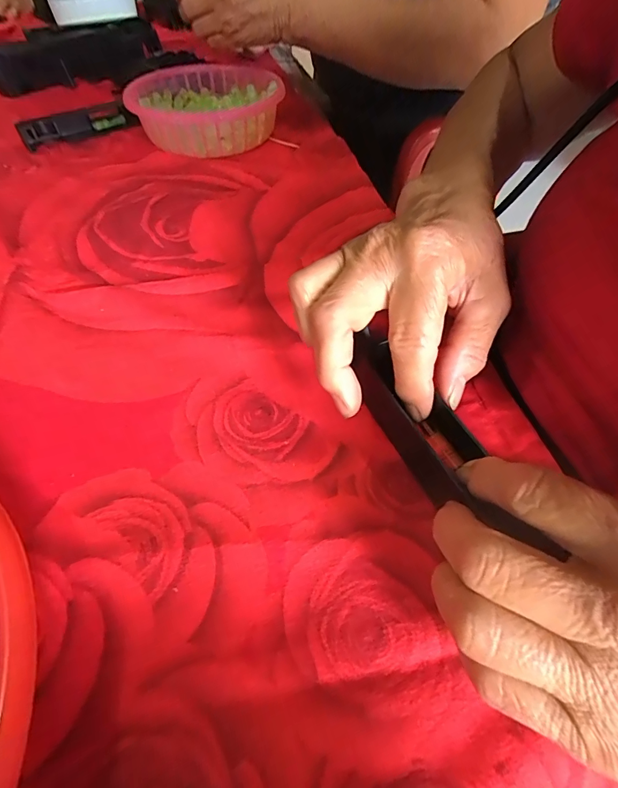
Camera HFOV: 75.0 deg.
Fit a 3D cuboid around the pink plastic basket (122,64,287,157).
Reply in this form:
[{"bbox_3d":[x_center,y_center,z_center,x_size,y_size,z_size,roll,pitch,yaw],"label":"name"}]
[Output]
[{"bbox_3d":[-0.118,-0.332,0.472,0.159,0.054,0.183,-13,53,-11],"label":"pink plastic basket"}]

